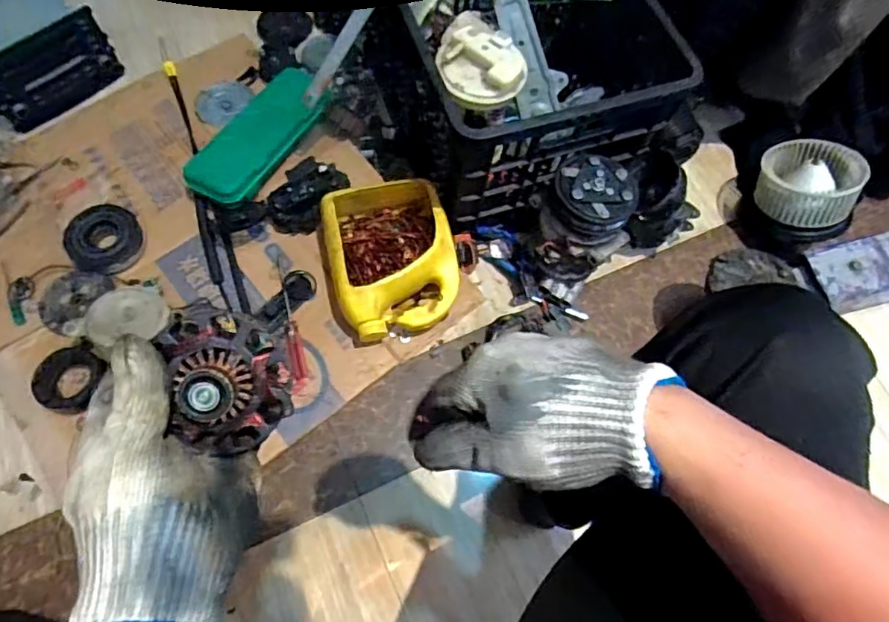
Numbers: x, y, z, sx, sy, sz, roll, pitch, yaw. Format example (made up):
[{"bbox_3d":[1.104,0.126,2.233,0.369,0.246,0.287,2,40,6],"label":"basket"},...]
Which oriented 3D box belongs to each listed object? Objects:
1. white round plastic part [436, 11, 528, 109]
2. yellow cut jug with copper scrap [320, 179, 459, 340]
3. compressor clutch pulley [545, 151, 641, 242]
[{"bbox_3d":[0.049,-0.330,0.742,0.109,0.044,0.117,2,67,-4],"label":"white round plastic part"},{"bbox_3d":[-0.077,-0.079,0.840,0.178,0.078,0.232,-16,70,-11],"label":"yellow cut jug with copper scrap"},{"bbox_3d":[0.202,-0.161,0.773,0.112,0.059,0.106,2,67,-4],"label":"compressor clutch pulley"}]

